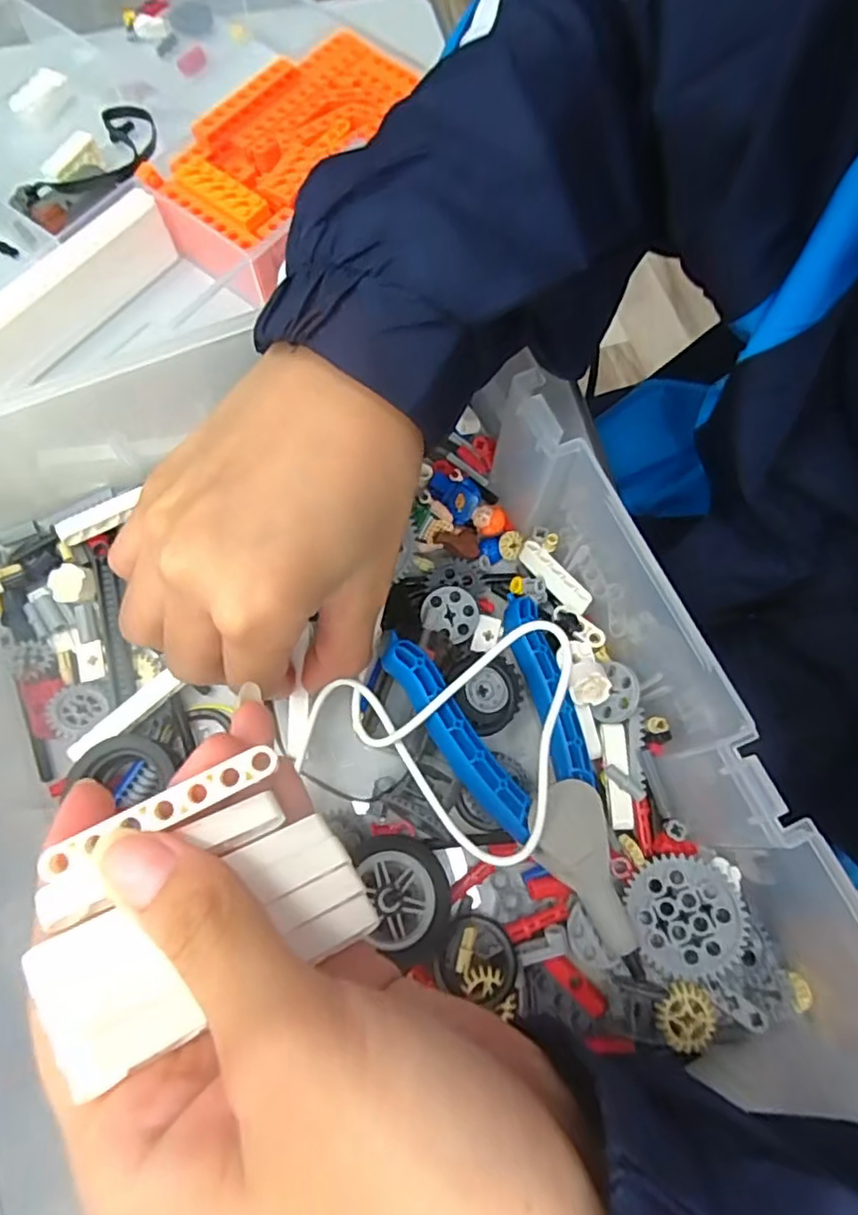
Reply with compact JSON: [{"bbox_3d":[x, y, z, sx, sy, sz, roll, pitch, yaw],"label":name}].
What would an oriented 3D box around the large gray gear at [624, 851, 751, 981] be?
[{"bbox_3d":[0.090,0.107,0.222,0.038,0.005,0.038,-6,72,18],"label":"large gray gear"}]

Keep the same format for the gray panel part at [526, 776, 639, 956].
[{"bbox_3d":[0.051,0.090,0.220,0.031,0.008,0.056,0,68,-24],"label":"gray panel part"}]

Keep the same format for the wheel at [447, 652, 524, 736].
[{"bbox_3d":[0.023,0.033,0.252,0.027,0.011,0.030,-31,75,-11],"label":"wheel"}]

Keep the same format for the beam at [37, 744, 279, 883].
[{"bbox_3d":[-0.062,0.047,0.149,0.055,0.004,0.008,-23,74,-16],"label":"beam"}]

